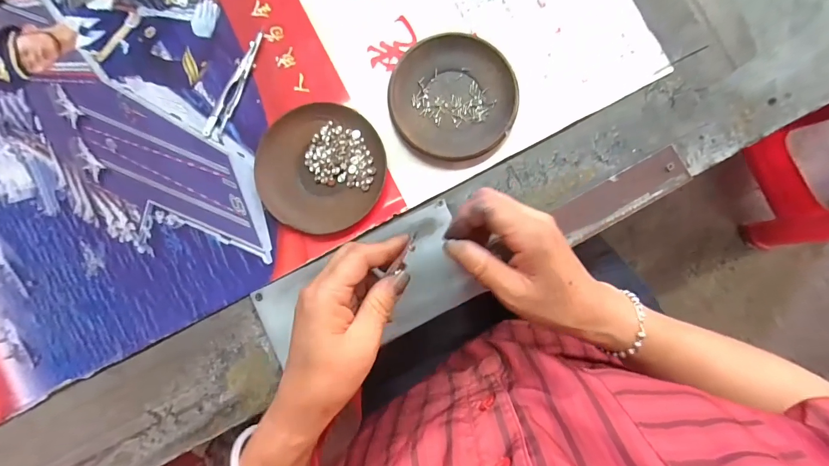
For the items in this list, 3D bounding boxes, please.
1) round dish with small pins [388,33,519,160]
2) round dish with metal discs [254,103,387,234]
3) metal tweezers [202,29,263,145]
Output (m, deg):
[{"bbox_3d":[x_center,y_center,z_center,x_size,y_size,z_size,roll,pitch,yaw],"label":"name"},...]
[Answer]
[{"bbox_3d":[0.035,-0.122,0.338,0.110,0.019,0.108,0,89,1],"label":"round dish with small pins"},{"bbox_3d":[-0.085,-0.061,0.336,0.111,0.017,0.116,0,89,1],"label":"round dish with metal discs"},{"bbox_3d":[-0.170,-0.138,0.344,0.020,0.007,0.108,21,89,1],"label":"metal tweezers"}]

